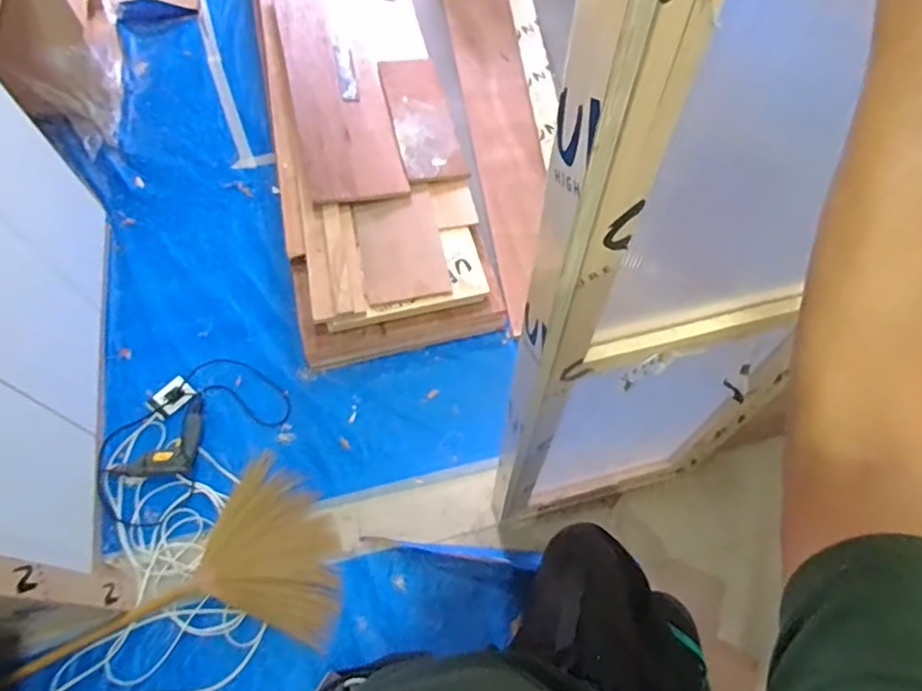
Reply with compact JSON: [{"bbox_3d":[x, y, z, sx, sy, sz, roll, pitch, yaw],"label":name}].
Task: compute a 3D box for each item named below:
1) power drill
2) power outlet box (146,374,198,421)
[{"bbox_3d":[-0.811,0.277,1.624,0.171,0.062,0.297,37,68,18],"label":"power drill"},{"bbox_3d":[-0.853,0.153,1.714,0.085,0.036,0.119,34,68,17],"label":"power outlet box"}]

